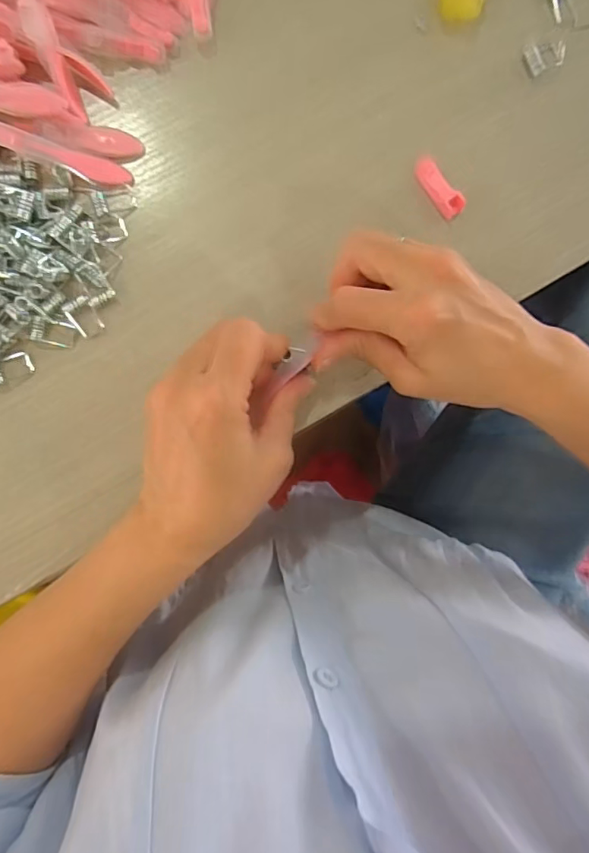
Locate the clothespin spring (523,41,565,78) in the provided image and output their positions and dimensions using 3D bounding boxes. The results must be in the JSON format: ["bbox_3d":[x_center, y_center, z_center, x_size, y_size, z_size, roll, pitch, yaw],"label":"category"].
[{"bbox_3d":[0.151,-0.223,0.309,0.028,0.004,0.017,-28,93,-5],"label":"clothespin spring"}]

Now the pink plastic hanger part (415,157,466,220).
[{"bbox_3d":[0.084,-0.138,0.300,0.016,0.009,0.037,-33,93,-5],"label":"pink plastic hanger part"}]

